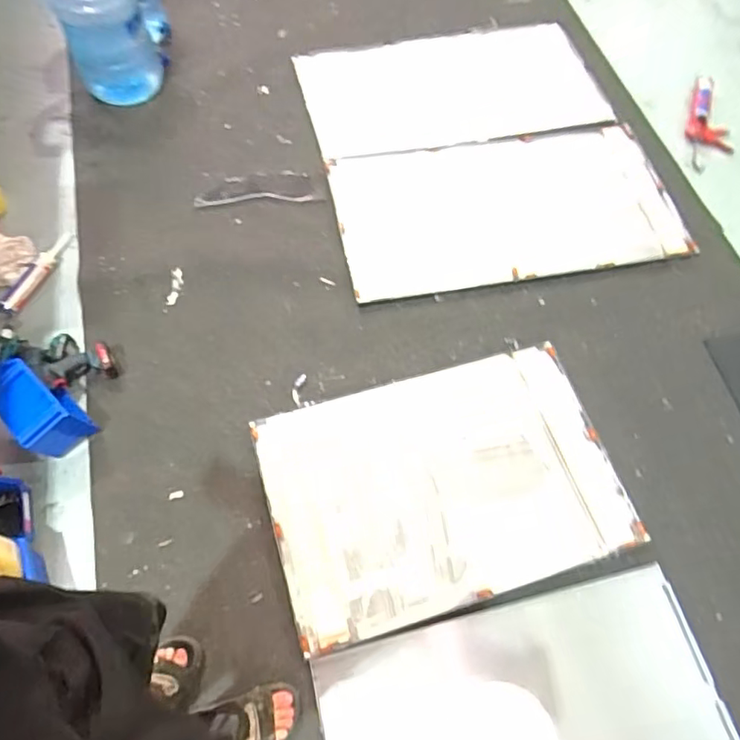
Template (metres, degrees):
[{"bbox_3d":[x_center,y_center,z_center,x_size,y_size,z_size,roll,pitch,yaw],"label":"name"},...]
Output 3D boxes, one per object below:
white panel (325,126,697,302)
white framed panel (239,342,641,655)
[{"bbox_3d":[0.421,-0.524,1.779,1.047,0.044,0.579,-7,59,1],"label":"white panel"},{"bbox_3d":[0.173,0.275,1.398,0.825,0.034,0.555,-14,66,-10],"label":"white framed panel"}]

